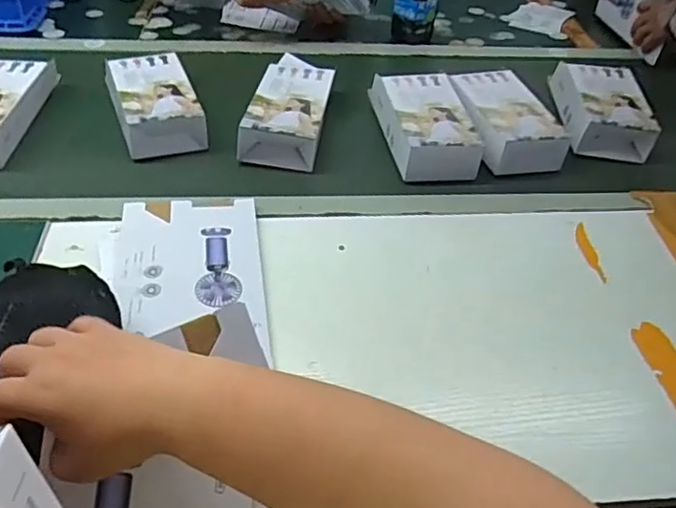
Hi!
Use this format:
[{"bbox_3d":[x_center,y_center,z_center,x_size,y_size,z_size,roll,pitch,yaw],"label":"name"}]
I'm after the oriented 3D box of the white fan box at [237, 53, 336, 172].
[{"bbox_3d":[-0.063,-0.197,0.823,0.100,0.052,0.205,7,45,3],"label":"white fan box"}]

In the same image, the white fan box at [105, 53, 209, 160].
[{"bbox_3d":[-0.249,-0.205,0.824,0.106,0.062,0.182,-16,48,-18],"label":"white fan box"}]

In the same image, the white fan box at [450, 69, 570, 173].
[{"bbox_3d":[0.221,-0.185,0.825,0.113,0.060,0.194,-5,46,-8],"label":"white fan box"}]

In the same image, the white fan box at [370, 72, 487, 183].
[{"bbox_3d":[0.114,-0.177,0.811,0.106,0.054,0.201,-5,46,-8],"label":"white fan box"}]

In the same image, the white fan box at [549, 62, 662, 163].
[{"bbox_3d":[0.363,-0.202,0.837,0.100,0.056,0.188,6,45,3],"label":"white fan box"}]

